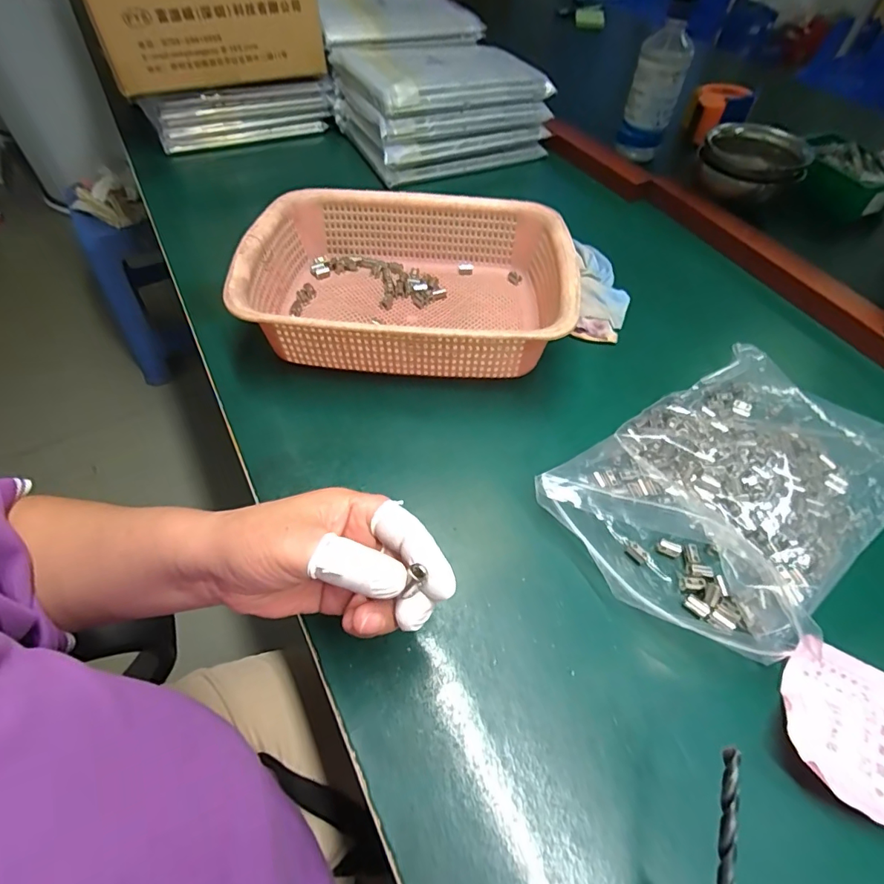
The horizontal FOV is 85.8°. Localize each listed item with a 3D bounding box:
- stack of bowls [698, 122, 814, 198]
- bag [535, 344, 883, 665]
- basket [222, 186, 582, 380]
[{"bbox_3d":[0.395,-0.359,0.622,0.106,0.073,0.106,-2,55,-4],"label":"stack of bowls"},{"bbox_3d":[0.232,0.026,0.363,0.292,0.035,0.177,-31,61,-22],"label":"bag"},{"bbox_3d":[-0.029,-0.149,0.453,0.283,0.077,0.210,3,54,0],"label":"basket"}]

